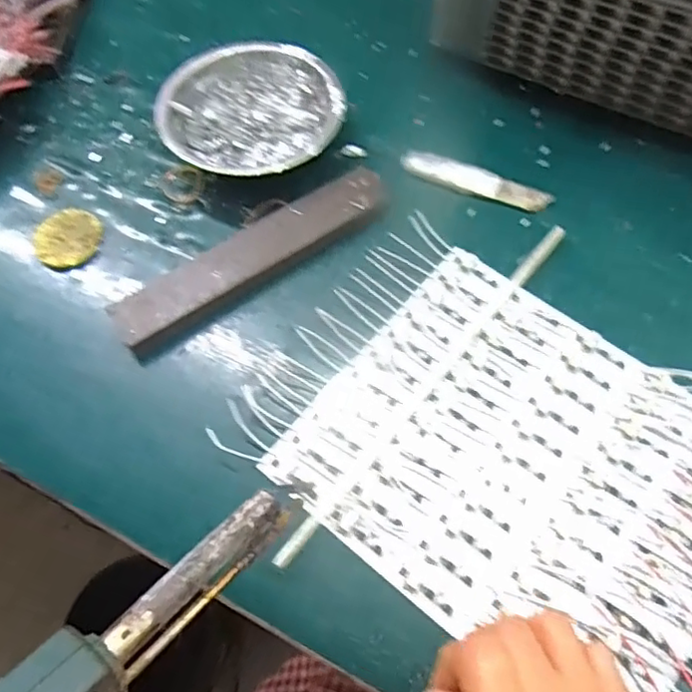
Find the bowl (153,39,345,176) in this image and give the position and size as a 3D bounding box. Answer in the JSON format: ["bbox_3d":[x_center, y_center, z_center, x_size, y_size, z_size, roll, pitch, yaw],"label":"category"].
[{"bbox_3d":[-0.066,-0.164,0.452,0.123,0.038,0.120,-1,64,1],"label":"bowl"}]

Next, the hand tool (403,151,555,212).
[{"bbox_3d":[0.093,-0.118,0.443,0.106,0.011,0.019,16,66,9],"label":"hand tool"}]

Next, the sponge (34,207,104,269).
[{"bbox_3d":[-0.193,-0.076,0.432,0.039,0.010,0.045,41,72,19],"label":"sponge"}]

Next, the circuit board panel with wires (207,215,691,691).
[{"bbox_3d":[0.118,0.074,0.349,0.342,0.017,0.203,36,66,18],"label":"circuit board panel with wires"}]

